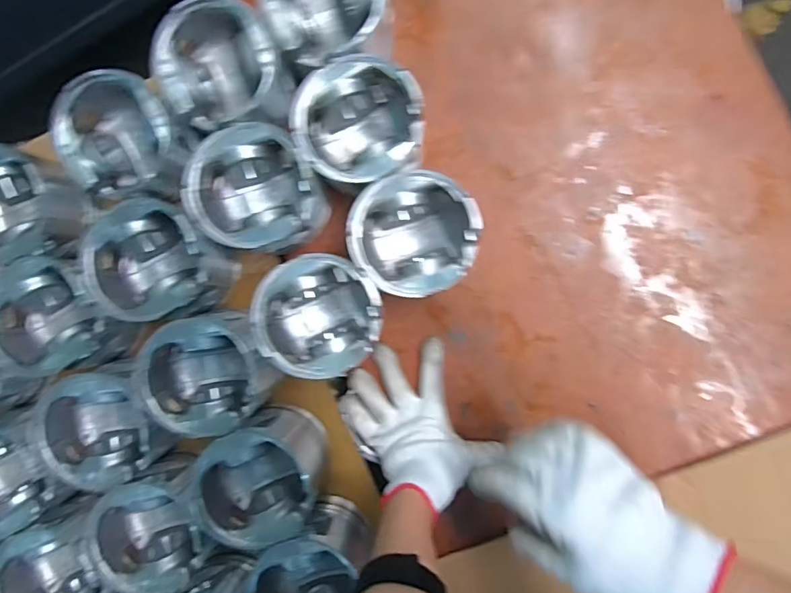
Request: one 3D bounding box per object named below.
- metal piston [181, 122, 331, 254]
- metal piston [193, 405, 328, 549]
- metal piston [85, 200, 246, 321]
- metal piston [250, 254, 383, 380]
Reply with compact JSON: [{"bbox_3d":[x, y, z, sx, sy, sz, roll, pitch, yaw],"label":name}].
[{"bbox_3d":[-0.126,-0.099,0.478,0.110,0.084,0.103,0,93,3],"label":"metal piston"},{"bbox_3d":[-0.126,0.173,0.497,0.109,0.104,0.109,0,93,3],"label":"metal piston"},{"bbox_3d":[-0.222,-0.033,0.482,0.111,0.079,0.102,0,93,3],"label":"metal piston"},{"bbox_3d":[-0.068,0.016,0.479,0.109,0.090,0.104,0,93,3],"label":"metal piston"}]

